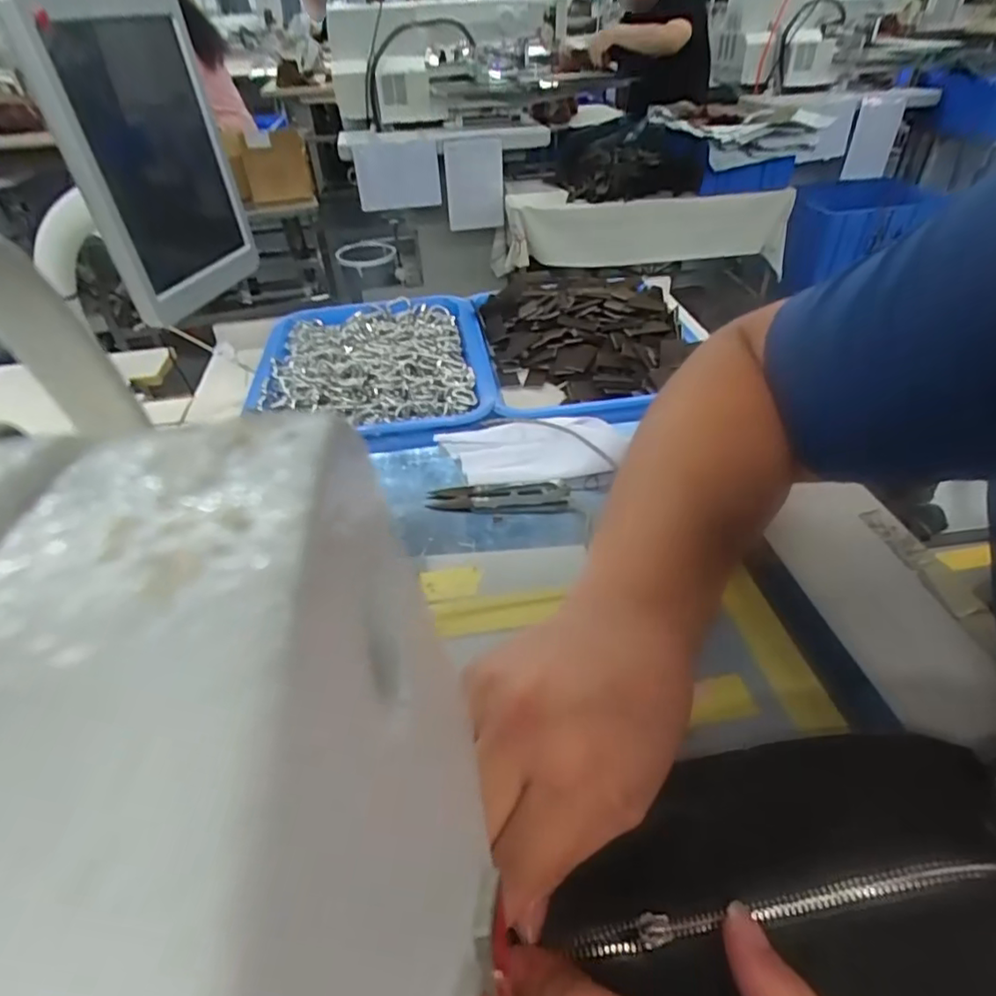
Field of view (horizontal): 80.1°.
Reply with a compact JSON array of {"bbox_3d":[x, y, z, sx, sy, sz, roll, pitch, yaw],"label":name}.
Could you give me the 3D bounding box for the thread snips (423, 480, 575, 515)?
[{"bbox_3d":[0.001,-0.002,0.435,0.102,0.008,0.030,0,41,2],"label":"thread snips"}]

